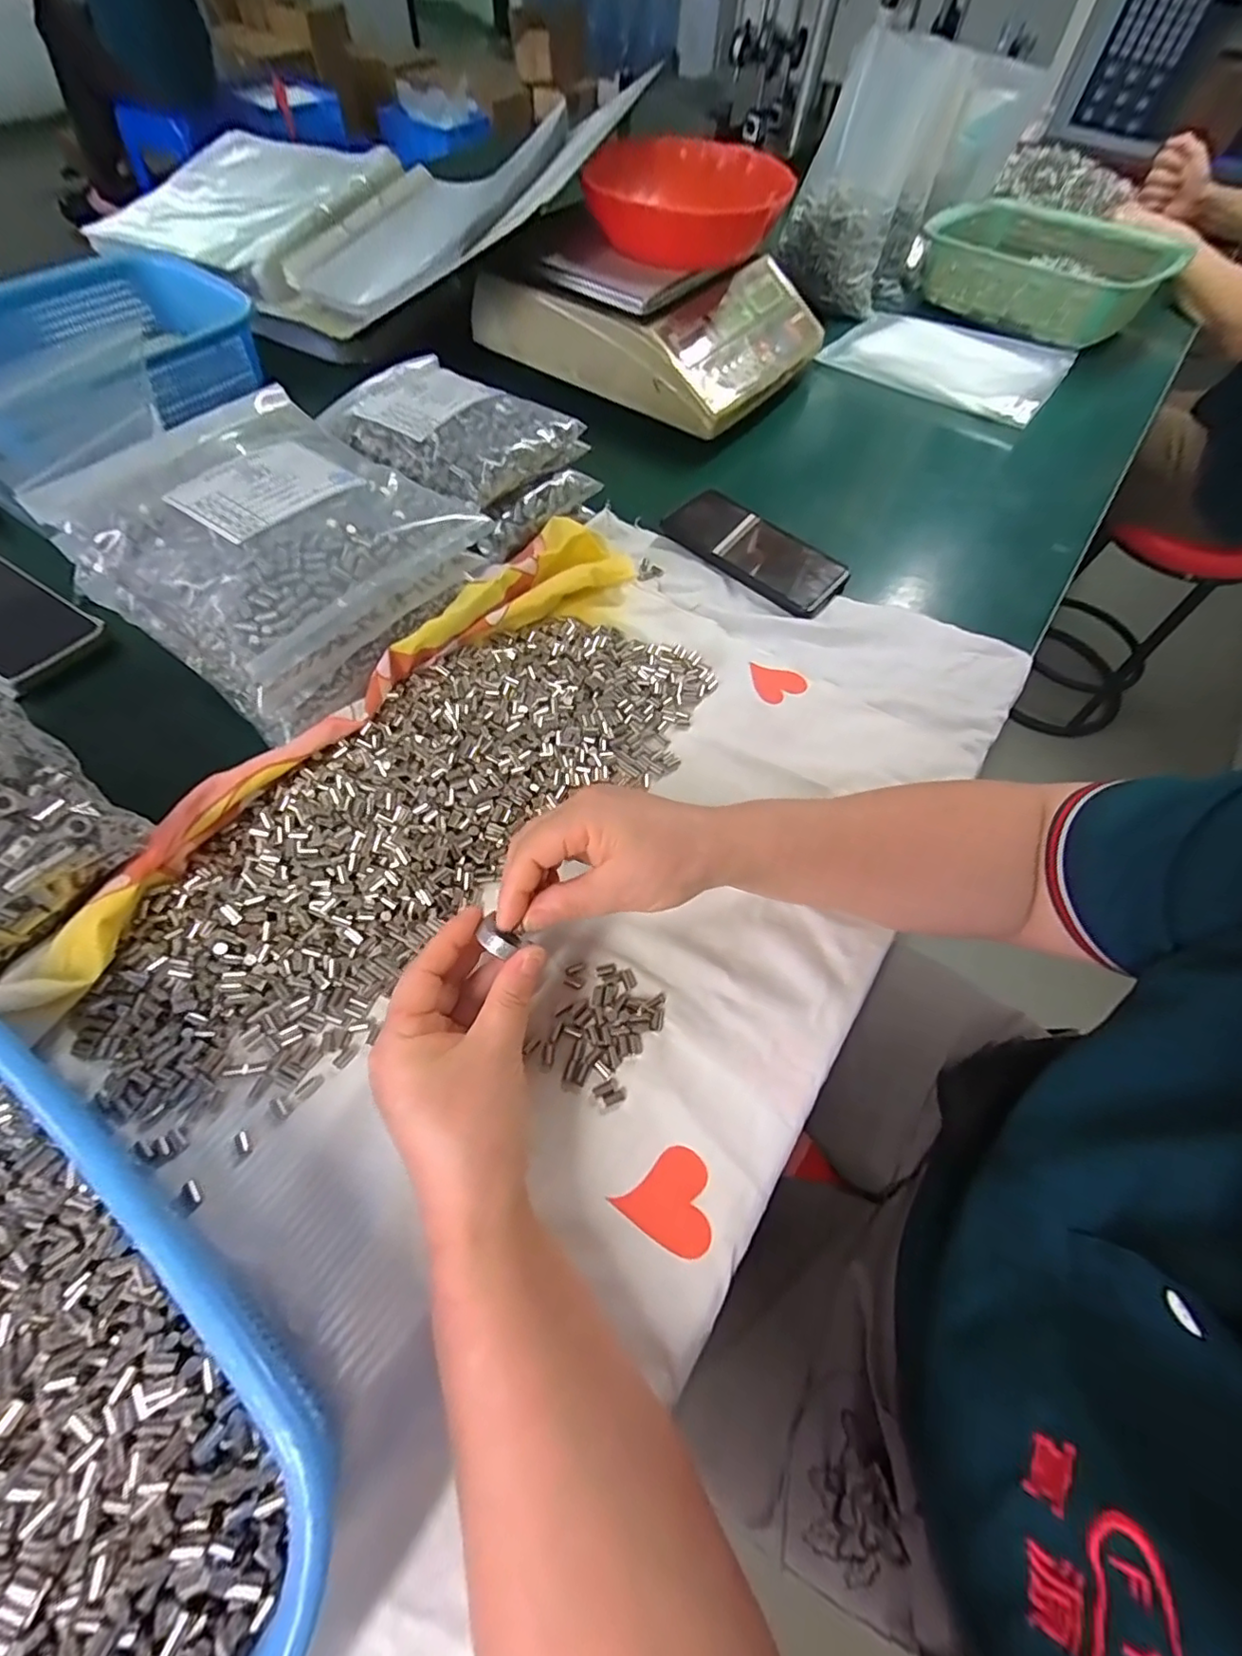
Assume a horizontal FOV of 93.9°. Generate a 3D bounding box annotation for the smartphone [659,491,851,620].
[{"bbox_3d":[0.119,-0.251,0.517,0.082,0.014,0.170,-40,70,-22],"label":"smartphone"}]

